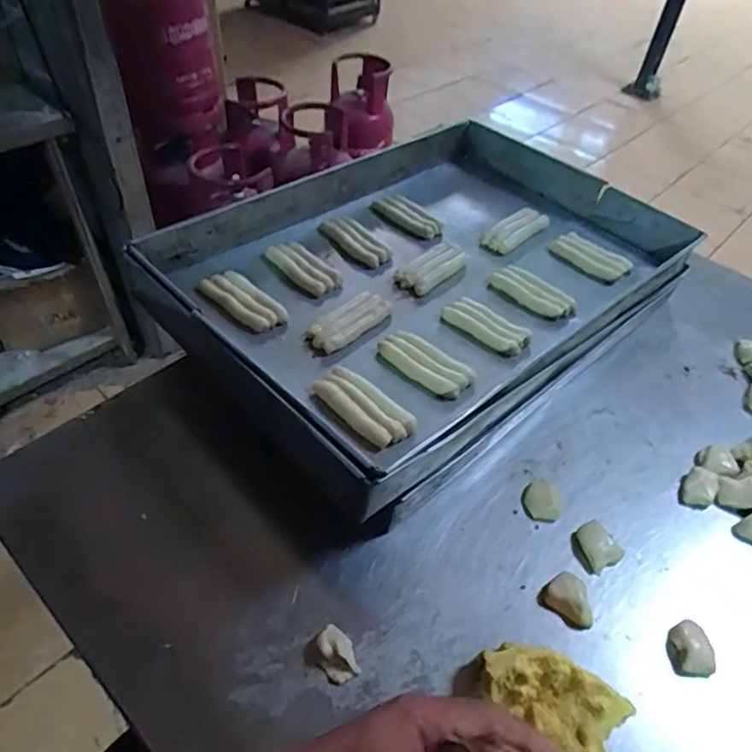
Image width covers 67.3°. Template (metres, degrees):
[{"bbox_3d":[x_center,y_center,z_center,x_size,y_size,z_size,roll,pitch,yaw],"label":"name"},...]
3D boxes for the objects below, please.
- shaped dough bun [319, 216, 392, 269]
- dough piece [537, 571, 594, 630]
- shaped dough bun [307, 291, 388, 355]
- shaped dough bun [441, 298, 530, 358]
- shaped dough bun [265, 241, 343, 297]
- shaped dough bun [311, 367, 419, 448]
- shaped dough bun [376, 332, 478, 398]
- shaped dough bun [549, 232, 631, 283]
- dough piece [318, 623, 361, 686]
[{"bbox_3d":[-0.029,-0.185,0.748,0.054,0.024,0.110,-24,53,-25],"label":"shaped dough bun"},{"bbox_3d":[0.174,0.199,0.504,0.047,0.017,0.036,30,49,22],"label":"dough piece"},{"bbox_3d":[-0.031,-0.064,0.640,0.050,0.014,0.109,33,52,24],"label":"shaped dough bun"},{"bbox_3d":[0.127,-0.058,0.656,0.099,0.027,0.047,30,51,22],"label":"shaped dough bun"},{"bbox_3d":[-0.087,-0.140,0.701,0.059,0.018,0.096,-29,55,-28],"label":"shaped dough bun"},{"bbox_3d":[-0.014,0.031,0.550,0.108,0.019,0.052,36,54,26],"label":"shaped dough bun"},{"bbox_3d":[0.051,-0.013,0.600,0.104,0.026,0.049,30,51,22],"label":"shaped dough bun"},{"bbox_3d":[0.299,-0.168,0.785,0.102,0.013,0.063,37,54,26],"label":"shaped dough bun"},{"bbox_3d":[-0.031,0.223,0.456,0.028,0.014,0.041,-13,48,-19],"label":"dough piece"}]

